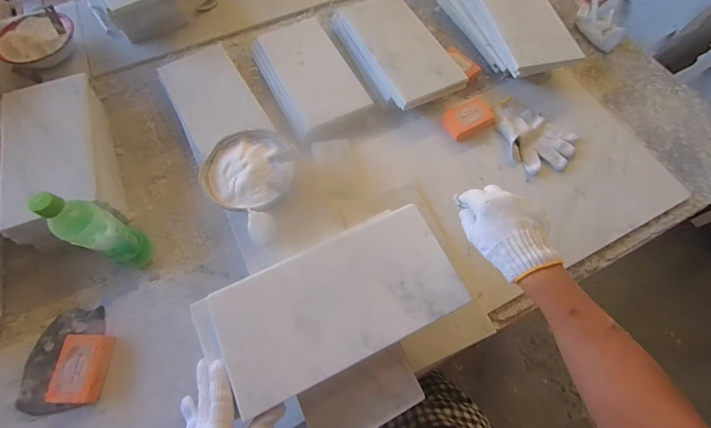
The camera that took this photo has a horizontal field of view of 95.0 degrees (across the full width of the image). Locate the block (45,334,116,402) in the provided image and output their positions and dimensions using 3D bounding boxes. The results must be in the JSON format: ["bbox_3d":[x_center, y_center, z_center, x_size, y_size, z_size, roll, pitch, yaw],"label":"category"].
[{"bbox_3d":[-0.418,0.236,0.499,0.059,0.034,0.093,0,65,-2],"label":"block"}]

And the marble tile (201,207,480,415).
[{"bbox_3d":[-0.020,0.108,0.406,0.293,0.021,0.143,-24,68,-8],"label":"marble tile"}]

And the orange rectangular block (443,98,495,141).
[{"bbox_3d":[0.238,-0.205,0.694,0.113,0.020,0.069,-27,69,-13],"label":"orange rectangular block"}]

